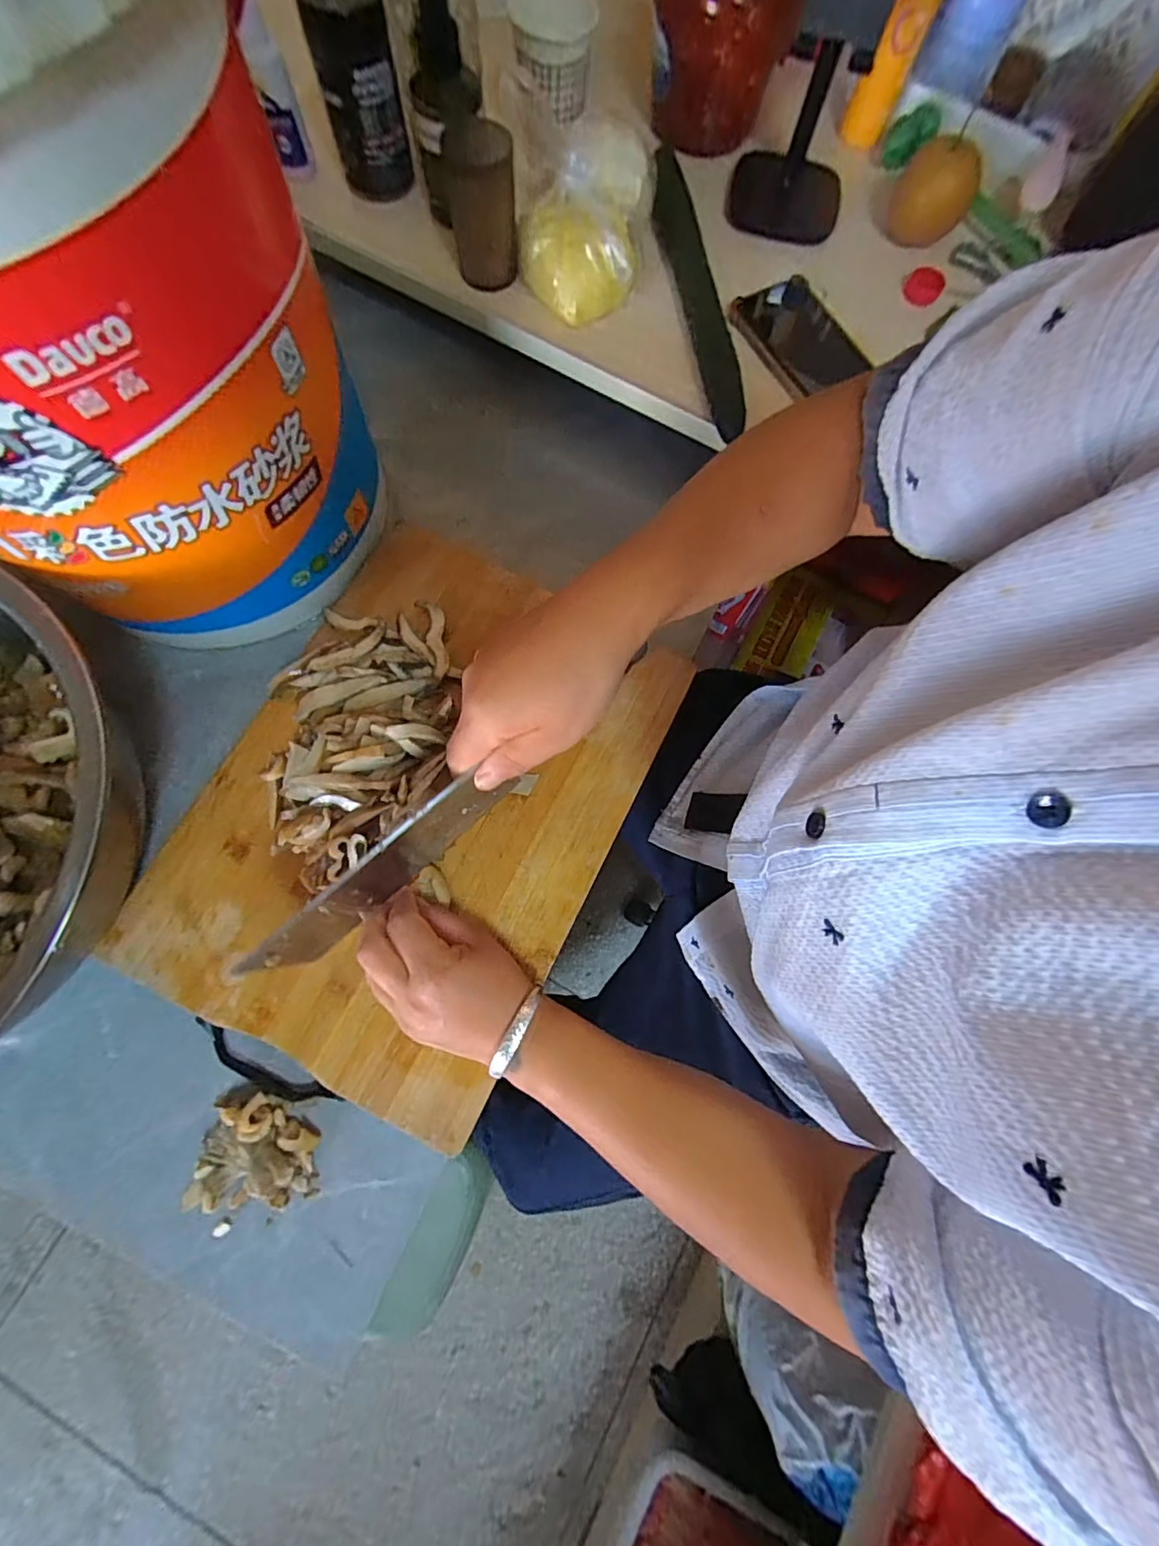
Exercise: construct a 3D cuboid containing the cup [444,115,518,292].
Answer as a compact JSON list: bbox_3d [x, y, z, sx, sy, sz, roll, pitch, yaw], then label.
[{"bbox_3d":[-0.079,-0.461,0.411,0.052,0.086,0.053,1,77,-3],"label":"cup"}]

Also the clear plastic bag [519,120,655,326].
[{"bbox_3d":[0.005,-0.448,0.413,0.105,0.066,0.114,4,77,-2],"label":"clear plastic bag"}]

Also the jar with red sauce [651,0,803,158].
[{"bbox_3d":[0.124,-0.657,0.441,0.117,0.123,0.119,9,76,-1],"label":"jar with red sauce"}]

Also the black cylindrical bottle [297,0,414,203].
[{"bbox_3d":[-0.182,-0.569,0.423,0.062,0.106,0.058,-10,77,-5],"label":"black cylindrical bottle"}]

